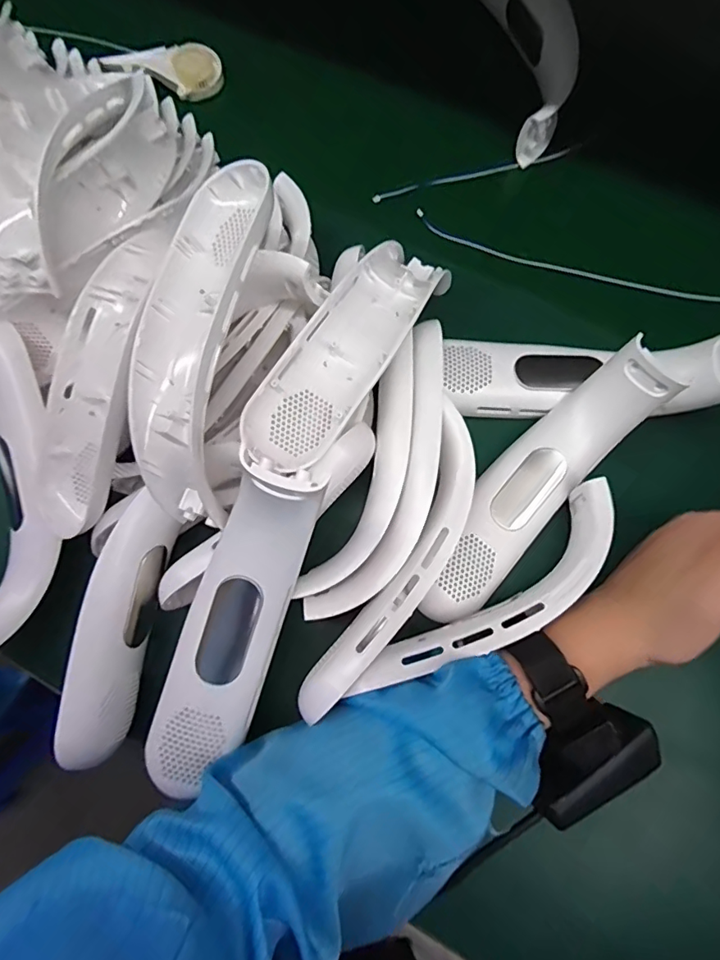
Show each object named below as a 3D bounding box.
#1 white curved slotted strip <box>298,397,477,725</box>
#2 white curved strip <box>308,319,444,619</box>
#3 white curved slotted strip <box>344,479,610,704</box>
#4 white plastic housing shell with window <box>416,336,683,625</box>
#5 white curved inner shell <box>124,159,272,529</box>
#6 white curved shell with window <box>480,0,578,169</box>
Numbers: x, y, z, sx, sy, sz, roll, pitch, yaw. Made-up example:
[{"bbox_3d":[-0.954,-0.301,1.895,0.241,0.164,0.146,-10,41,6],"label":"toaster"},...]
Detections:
[{"bbox_3d":[0.026,0.046,0.283,0.039,0.015,0.182,27,80,7],"label":"white curved slotted strip"},{"bbox_3d":[0.026,-0.004,0.295,0.046,0.014,0.186,22,79,6],"label":"white curved strip"},{"bbox_3d":[0.081,0.068,0.283,0.175,0.021,0.041,-38,80,-6],"label":"white curved slotted strip"},{"bbox_3d":[0.104,0.003,0.299,0.053,0.050,0.191,43,82,9],"label":"white plastic housing shell with window"},{"bbox_3d":[-0.085,-0.078,0.272,0.063,0.052,0.192,11,78,4],"label":"white curved inner shell"},{"bbox_3d":[0.133,-0.350,0.400,0.050,0.042,0.188,-10,78,-1],"label":"white curved shell with window"}]

